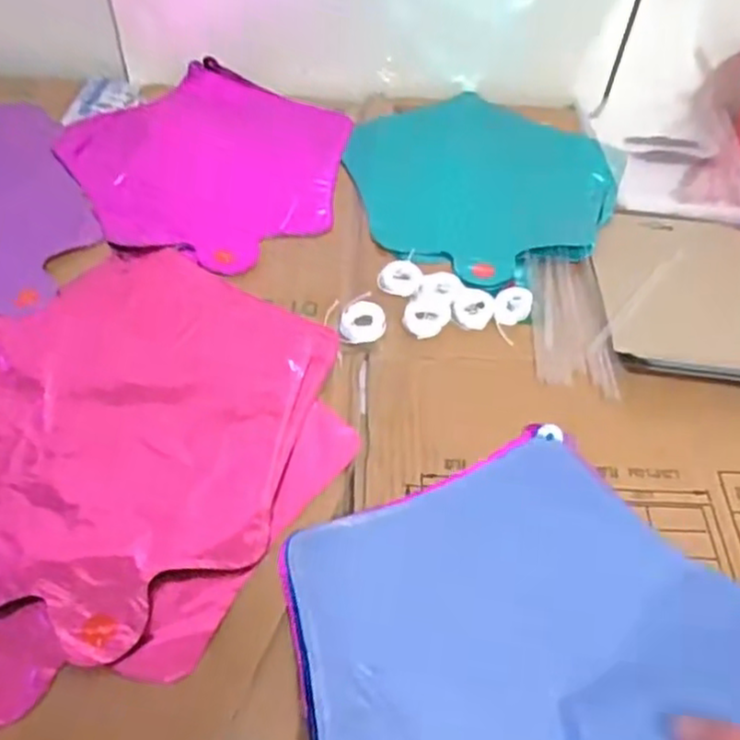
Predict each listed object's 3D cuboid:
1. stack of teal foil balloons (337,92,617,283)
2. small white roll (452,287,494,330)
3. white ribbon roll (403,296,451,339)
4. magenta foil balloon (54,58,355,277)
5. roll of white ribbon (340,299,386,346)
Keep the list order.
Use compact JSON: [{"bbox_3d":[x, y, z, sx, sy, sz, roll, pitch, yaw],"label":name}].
[{"bbox_3d":[0.086,-0.158,0.579,0.213,0.012,0.235,19,52,12],"label":"stack of teal foil balloons"},{"bbox_3d":[0.069,-0.043,0.473,0.027,0.006,0.033,9,51,3],"label":"small white roll"},{"bbox_3d":[0.037,-0.035,0.465,0.026,0.010,0.034,34,56,22],"label":"white ribbon roll"},{"bbox_3d":[-0.125,-0.174,0.584,0.243,0.012,0.226,2,51,-2],"label":"magenta foil balloon"},{"bbox_3d":[-0.005,-0.031,0.457,0.030,0.007,0.030,1,65,-3],"label":"roll of white ribbon"}]

